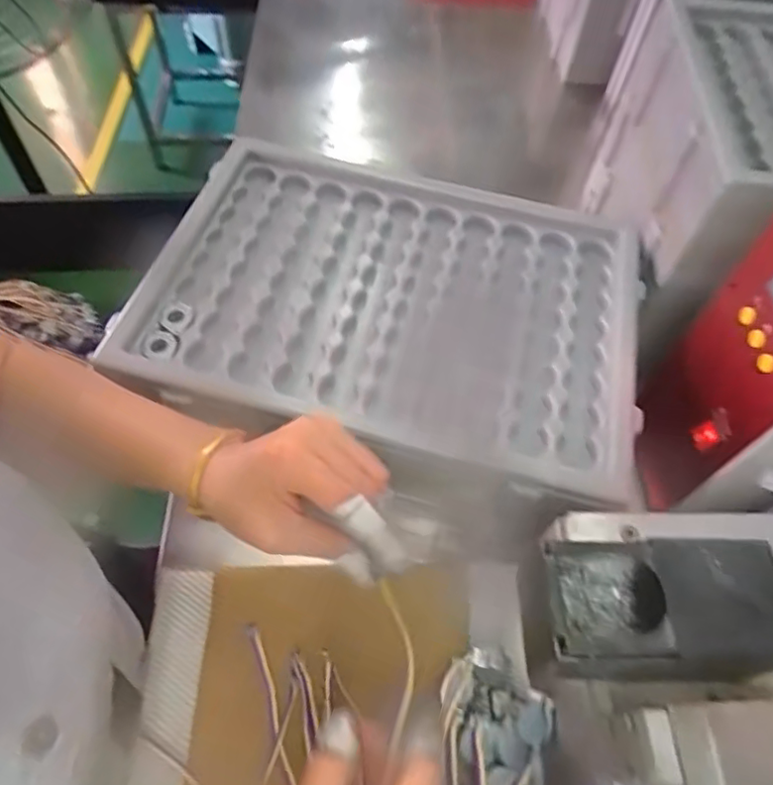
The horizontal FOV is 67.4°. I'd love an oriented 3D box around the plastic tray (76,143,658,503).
[{"bbox_3d":[0.004,-0.071,0.477,0.394,0.030,0.286,15,57,6],"label":"plastic tray"}]

